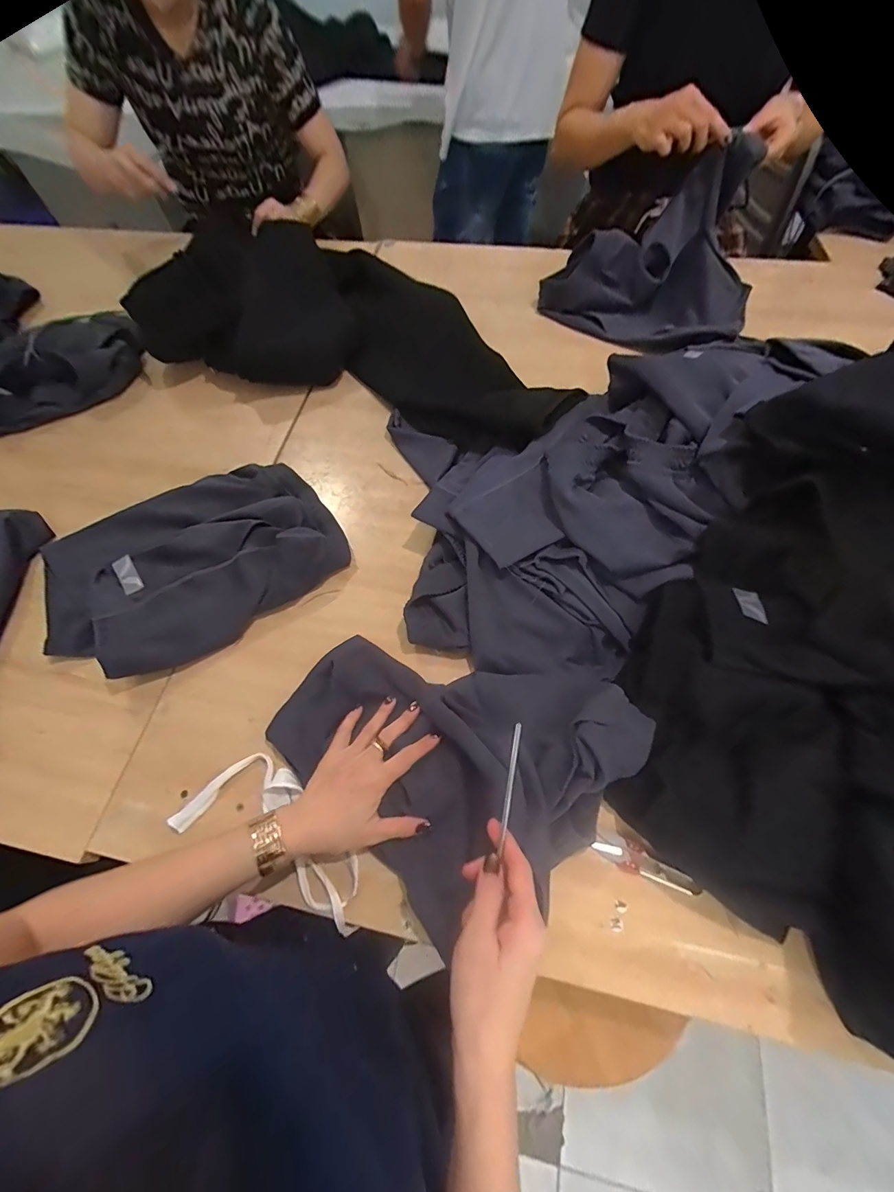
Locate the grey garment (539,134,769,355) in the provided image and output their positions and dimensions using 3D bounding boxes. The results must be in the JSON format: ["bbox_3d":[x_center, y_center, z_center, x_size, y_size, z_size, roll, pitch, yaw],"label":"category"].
[{"bbox_3d":[0.350,-0.566,0.706,0.326,0.179,0.199,32,70,17],"label":"grey garment"}]

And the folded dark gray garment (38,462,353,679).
[{"bbox_3d":[-0.342,-0.053,0.580,0.374,0.050,0.257,-25,65,-8],"label":"folded dark gray garment"}]

